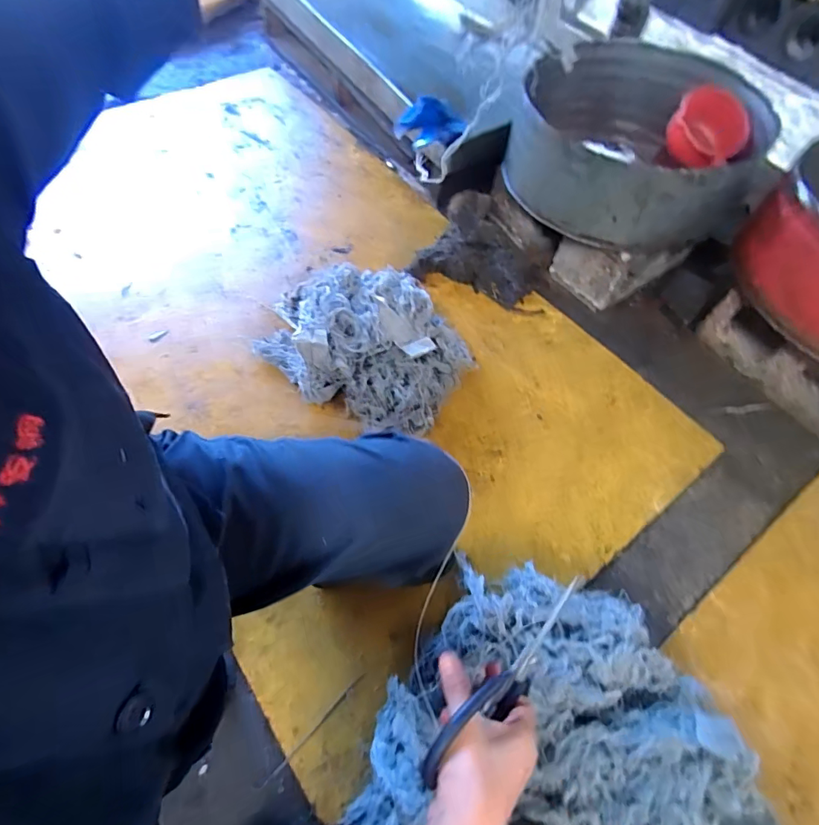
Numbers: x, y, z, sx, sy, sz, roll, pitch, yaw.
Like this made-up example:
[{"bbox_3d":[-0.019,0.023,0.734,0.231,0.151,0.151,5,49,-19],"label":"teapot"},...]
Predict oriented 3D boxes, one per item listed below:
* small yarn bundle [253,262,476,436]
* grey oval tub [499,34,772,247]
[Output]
[{"bbox_3d":[-0.109,-0.183,1.029,0.463,0.142,0.364,38,64,17],"label":"small yarn bundle"},{"bbox_3d":[0.509,-0.635,1.092,0.521,0.203,0.538,8,59,1],"label":"grey oval tub"}]

